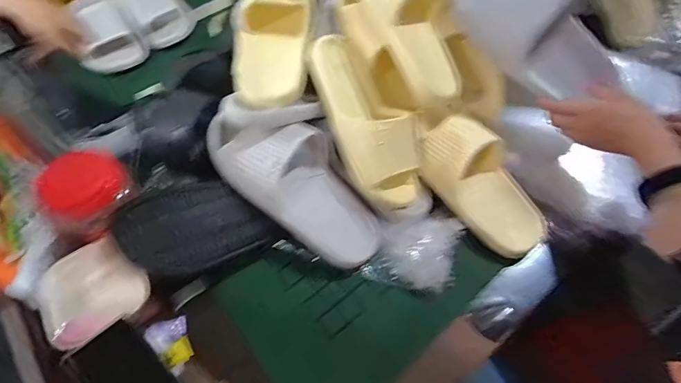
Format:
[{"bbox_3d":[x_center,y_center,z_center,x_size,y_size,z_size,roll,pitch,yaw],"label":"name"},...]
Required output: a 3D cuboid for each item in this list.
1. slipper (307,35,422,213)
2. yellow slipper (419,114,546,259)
[{"bbox_3d":[0.037,-0.092,0.526,0.104,0.064,0.255,-28,91,-15],"label":"slipper"},{"bbox_3d":[0.203,-0.010,0.543,0.098,0.066,0.210,-36,86,-19],"label":"yellow slipper"}]

